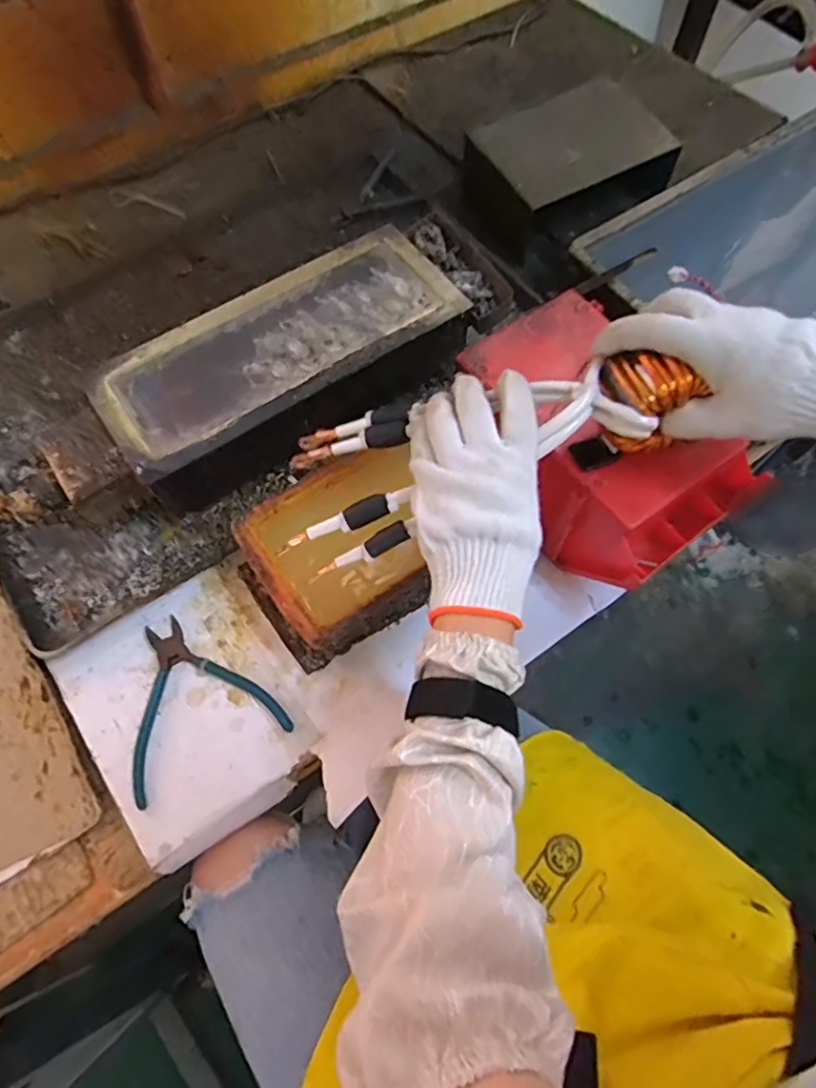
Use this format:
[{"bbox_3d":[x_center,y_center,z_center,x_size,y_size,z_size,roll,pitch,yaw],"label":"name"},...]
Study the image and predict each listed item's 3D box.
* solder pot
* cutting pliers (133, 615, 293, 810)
[{"bbox_3d":[-0.109,-0.163,0.579,0.338,0.086,0.165,-32,69,-13],"label":"solder pot"},{"bbox_3d":[-0.179,0.121,0.497,0.126,0.010,0.133,-24,68,-10],"label":"cutting pliers"}]

